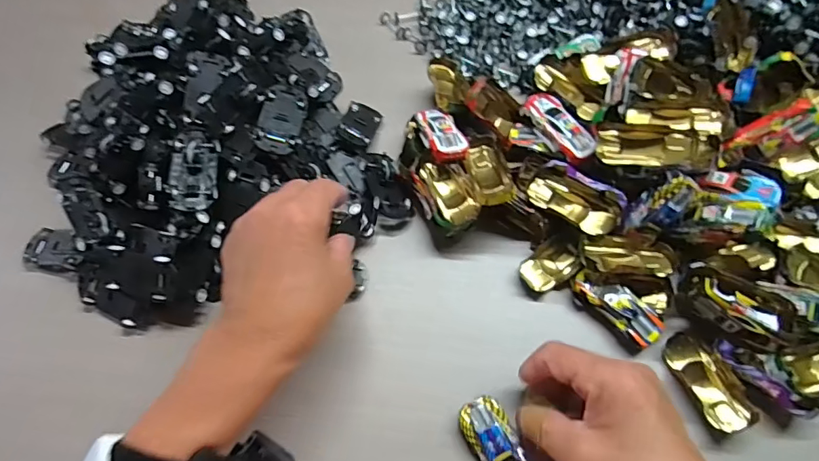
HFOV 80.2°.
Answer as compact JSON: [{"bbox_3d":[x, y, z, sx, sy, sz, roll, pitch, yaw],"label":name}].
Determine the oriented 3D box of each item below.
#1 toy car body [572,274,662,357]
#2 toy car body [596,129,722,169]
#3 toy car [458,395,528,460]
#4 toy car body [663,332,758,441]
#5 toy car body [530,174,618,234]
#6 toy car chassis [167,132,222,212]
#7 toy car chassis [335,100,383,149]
[{"bbox_3d":[0.140,0.052,0.332,0.062,0.015,0.026,40,71,19],"label":"toy car body"},{"bbox_3d":[0.169,-0.056,0.334,0.074,0.013,0.027,7,63,23],"label":"toy car body"},{"bbox_3d":[0.054,0.137,0.299,0.028,0.026,0.065,-24,65,-10],"label":"toy car"},{"bbox_3d":[0.193,0.098,0.316,0.030,0.014,0.064,-19,64,-8],"label":"toy car body"},{"bbox_3d":[0.118,-0.018,0.353,0.063,0.019,0.032,30,68,16],"label":"toy car body"},{"bbox_3d":[-0.152,-0.044,0.341,0.031,0.013,0.060,0,70,-11],"label":"toy car chassis"},{"bbox_3d":[-0.042,-0.089,0.411,0.029,0.012,0.055,23,42,-9],"label":"toy car chassis"}]

